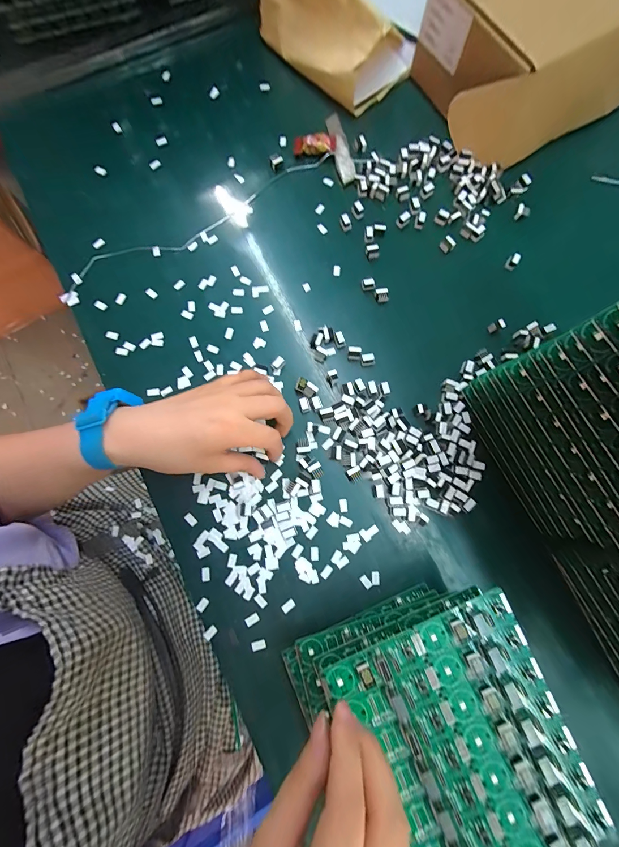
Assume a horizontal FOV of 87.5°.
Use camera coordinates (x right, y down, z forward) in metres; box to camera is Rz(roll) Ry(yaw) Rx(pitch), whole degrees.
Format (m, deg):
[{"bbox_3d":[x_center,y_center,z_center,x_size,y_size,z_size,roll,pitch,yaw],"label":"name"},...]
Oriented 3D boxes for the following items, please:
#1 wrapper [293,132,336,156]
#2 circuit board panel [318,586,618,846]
[{"bbox_3d":[0.006,-0.324,0.375,0.049,0.015,0.020,0,78,0],"label":"wrapper"},{"bbox_3d":[0.099,0.206,0.202,0.133,0.011,0.147,-22,79,-5],"label":"circuit board panel"}]

